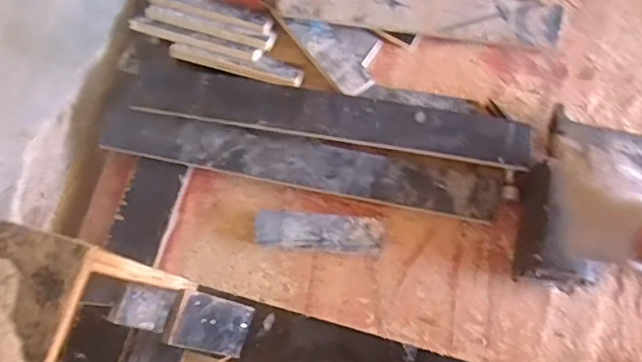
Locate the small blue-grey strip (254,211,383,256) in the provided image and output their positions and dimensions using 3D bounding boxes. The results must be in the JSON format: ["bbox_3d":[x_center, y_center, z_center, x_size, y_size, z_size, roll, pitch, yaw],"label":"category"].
[{"bbox_3d":[-0.001,0.066,0.734,0.160,0.015,0.046,3,78,2],"label":"small blue-grey strip"}]

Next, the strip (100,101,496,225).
[{"bbox_3d":[-0.025,-0.024,0.744,0.511,0.016,0.066,10,79,4],"label":"strip"}]

